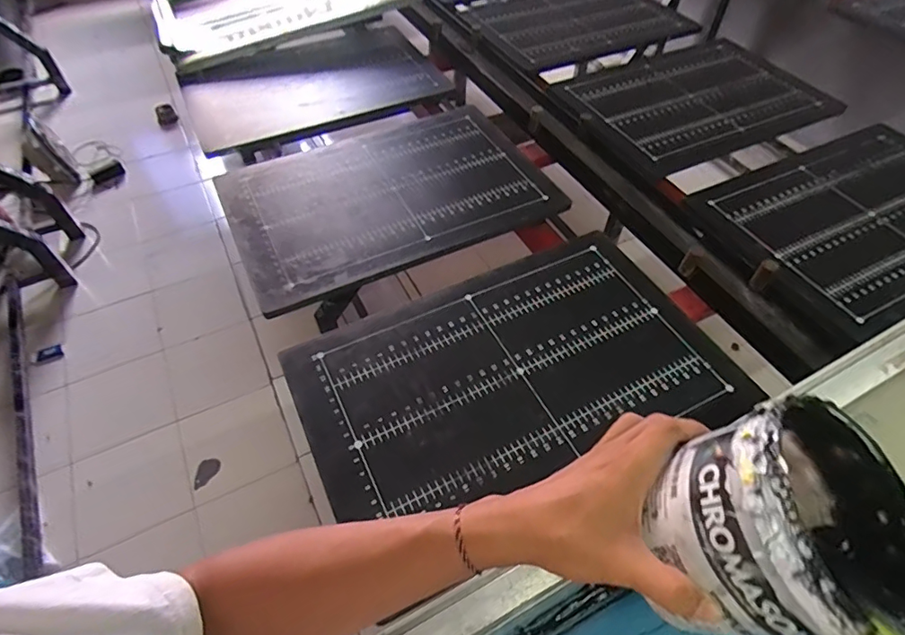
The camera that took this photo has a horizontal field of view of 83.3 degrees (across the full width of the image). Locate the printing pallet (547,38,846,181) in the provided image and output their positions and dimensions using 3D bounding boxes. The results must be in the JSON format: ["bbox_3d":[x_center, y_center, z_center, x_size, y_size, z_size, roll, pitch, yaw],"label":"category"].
[{"bbox_3d":[0.541,-0.508,1.186,0.600,0.042,0.387,-22,58,-15],"label":"printing pallet"}]

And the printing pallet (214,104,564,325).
[{"bbox_3d":[-0.131,-0.251,0.996,0.581,0.023,0.392,-24,57,-14],"label":"printing pallet"}]

